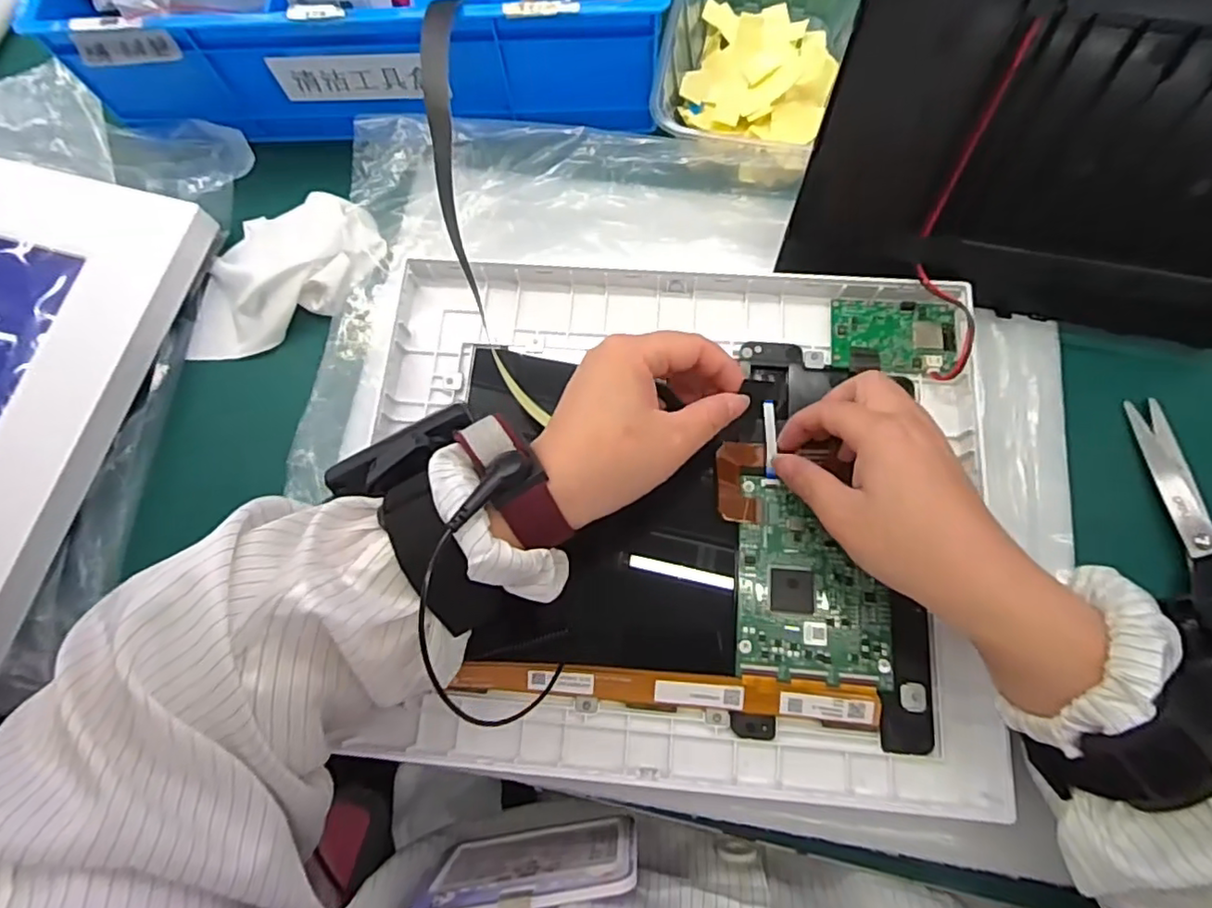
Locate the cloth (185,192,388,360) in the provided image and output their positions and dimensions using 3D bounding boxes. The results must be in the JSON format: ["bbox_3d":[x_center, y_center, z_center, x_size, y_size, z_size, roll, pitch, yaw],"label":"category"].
[{"bbox_3d":[-0.193,-0.108,0.369,0.123,0.027,0.073,-23,75,-5],"label":"cloth"}]

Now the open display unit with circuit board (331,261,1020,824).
[{"bbox_3d":[0.029,0.024,0.312,0.304,0.020,0.252,4,74,3],"label":"open display unit with circuit board"}]

